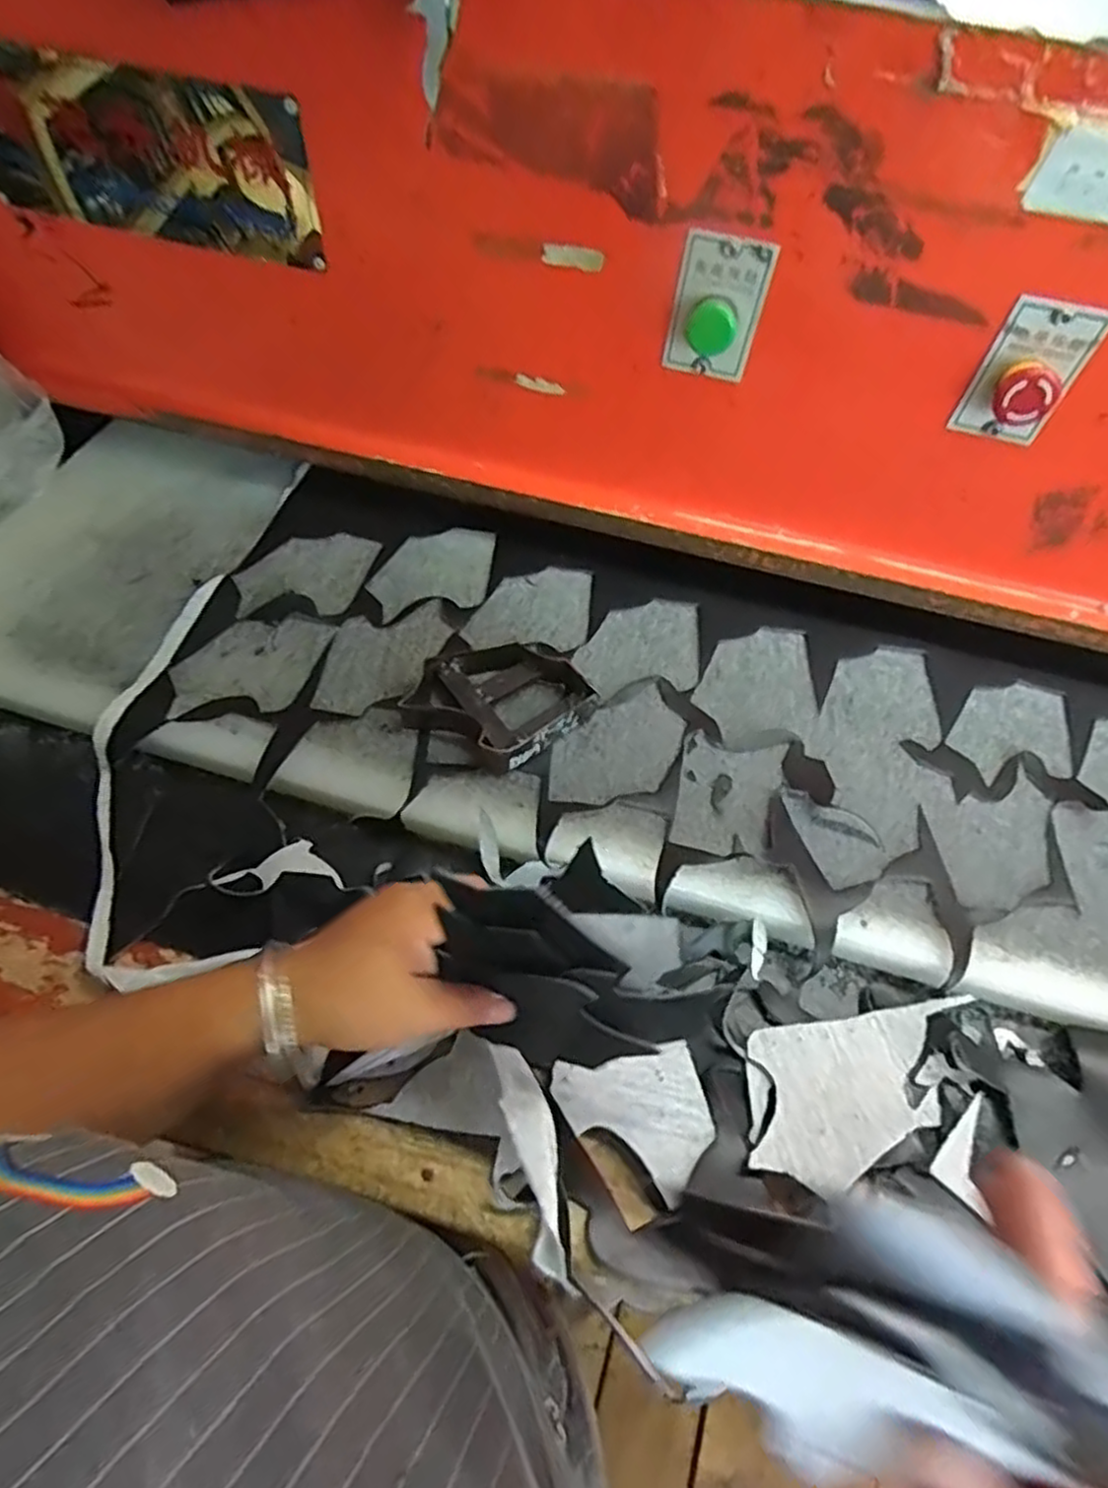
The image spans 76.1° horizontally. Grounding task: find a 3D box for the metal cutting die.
[{"bbox_3d":[-0.045,-0.036,0.576,0.113,0.034,0.132,38,62,22],"label":"metal cutting die"}]

